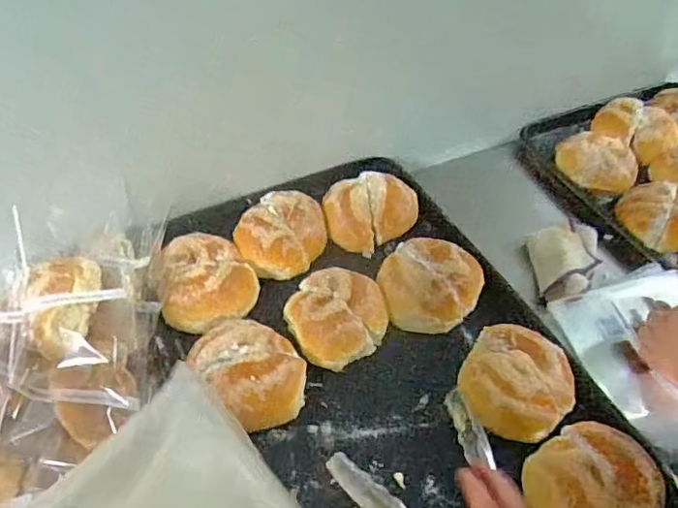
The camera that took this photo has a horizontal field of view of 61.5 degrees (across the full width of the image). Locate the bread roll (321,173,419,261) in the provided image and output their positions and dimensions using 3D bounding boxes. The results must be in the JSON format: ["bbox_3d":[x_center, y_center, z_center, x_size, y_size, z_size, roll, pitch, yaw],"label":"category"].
[{"bbox_3d":[0.041,-0.062,0.791,0.127,0.052,0.102,-27,55,-22],"label":"bread roll"}]

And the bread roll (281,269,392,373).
[{"bbox_3d":[-0.006,0.069,0.681,0.116,0.060,0.125,1,50,-1],"label":"bread roll"}]

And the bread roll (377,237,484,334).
[{"bbox_3d":[0.108,0.041,0.711,0.120,0.072,0.114,1,50,-1],"label":"bread roll"}]

